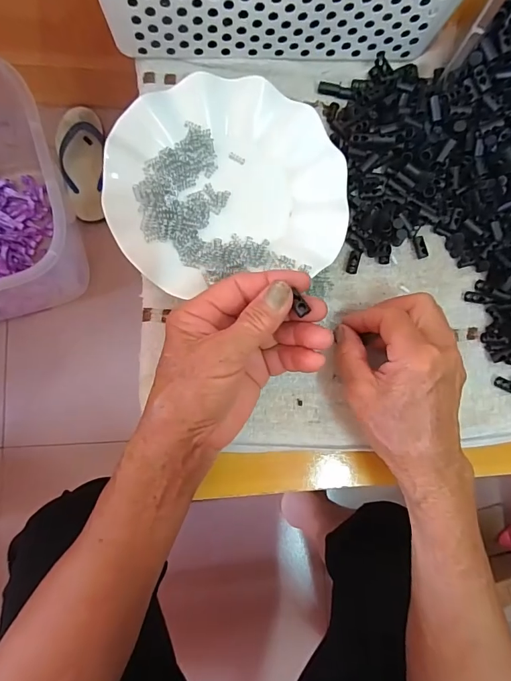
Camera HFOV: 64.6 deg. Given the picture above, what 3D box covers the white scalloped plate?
[{"bbox_3d":[-0.021,-0.125,0.319,0.179,0.020,0.161,-10,85,-8],"label":"white scalloped plate"}]

